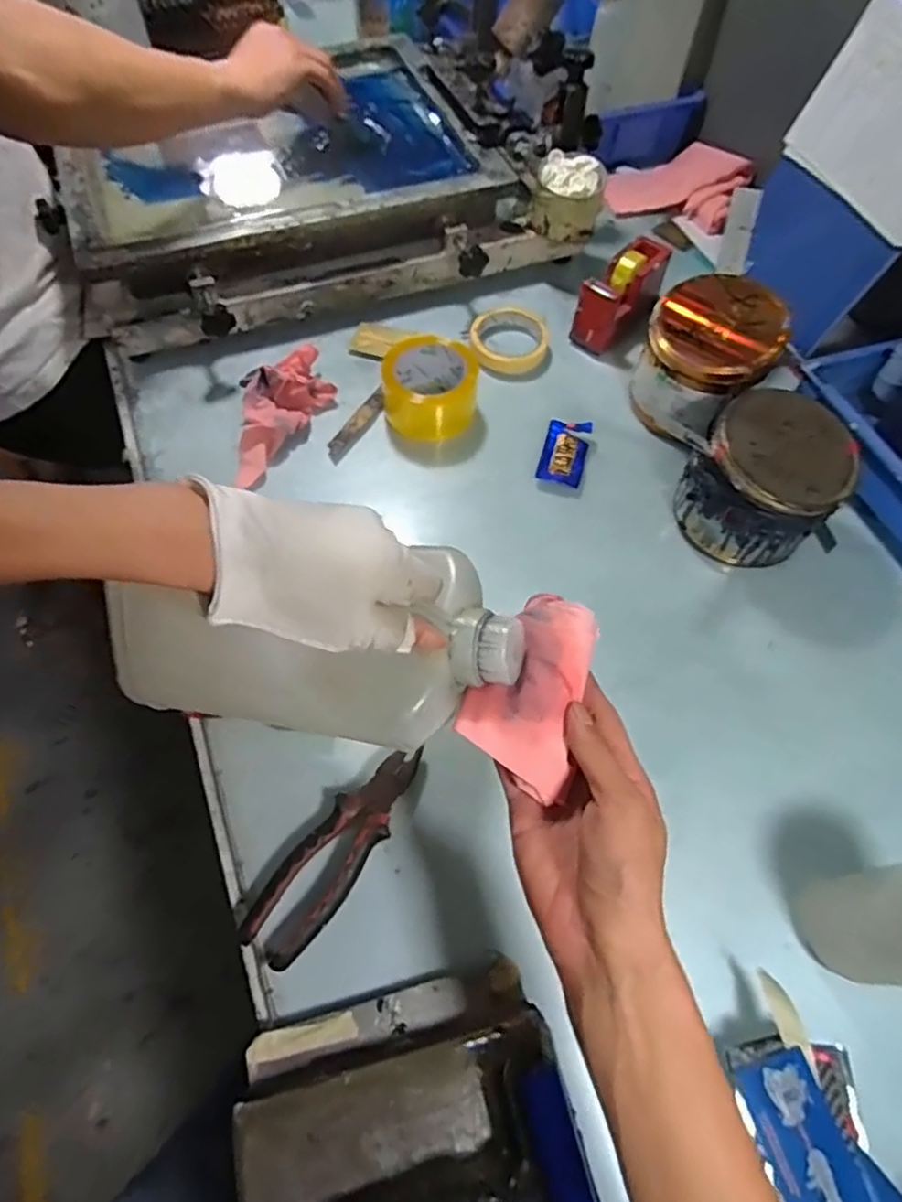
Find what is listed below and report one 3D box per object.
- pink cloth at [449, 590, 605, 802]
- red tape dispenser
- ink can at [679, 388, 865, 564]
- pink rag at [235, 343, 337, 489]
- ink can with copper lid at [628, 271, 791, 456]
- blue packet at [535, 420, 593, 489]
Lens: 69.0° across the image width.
[{"bbox_3d":[0.049,0.050,0.398,0.068,0.021,0.117,19,72,8],"label":"pink cloth"},{"bbox_3d":[0.204,-0.366,0.795,0.059,0.081,0.138,41,68,18],"label":"red tape dispenser"},{"bbox_3d":[0.306,-0.114,0.639,0.128,0.115,0.123,1,62,-2],"label":"ink can"},{"bbox_3d":[-0.195,-0.211,0.722,0.069,0.052,0.179,29,64,13],"label":"pink rag"},{"bbox_3d":[0.271,-0.257,0.709,0.126,0.116,0.128,1,62,-2],"label":"ink can with copper lid"},{"bbox_3d":[0.127,-0.166,0.729,0.049,0.013,0.082,15,62,6],"label":"blue packet"}]

